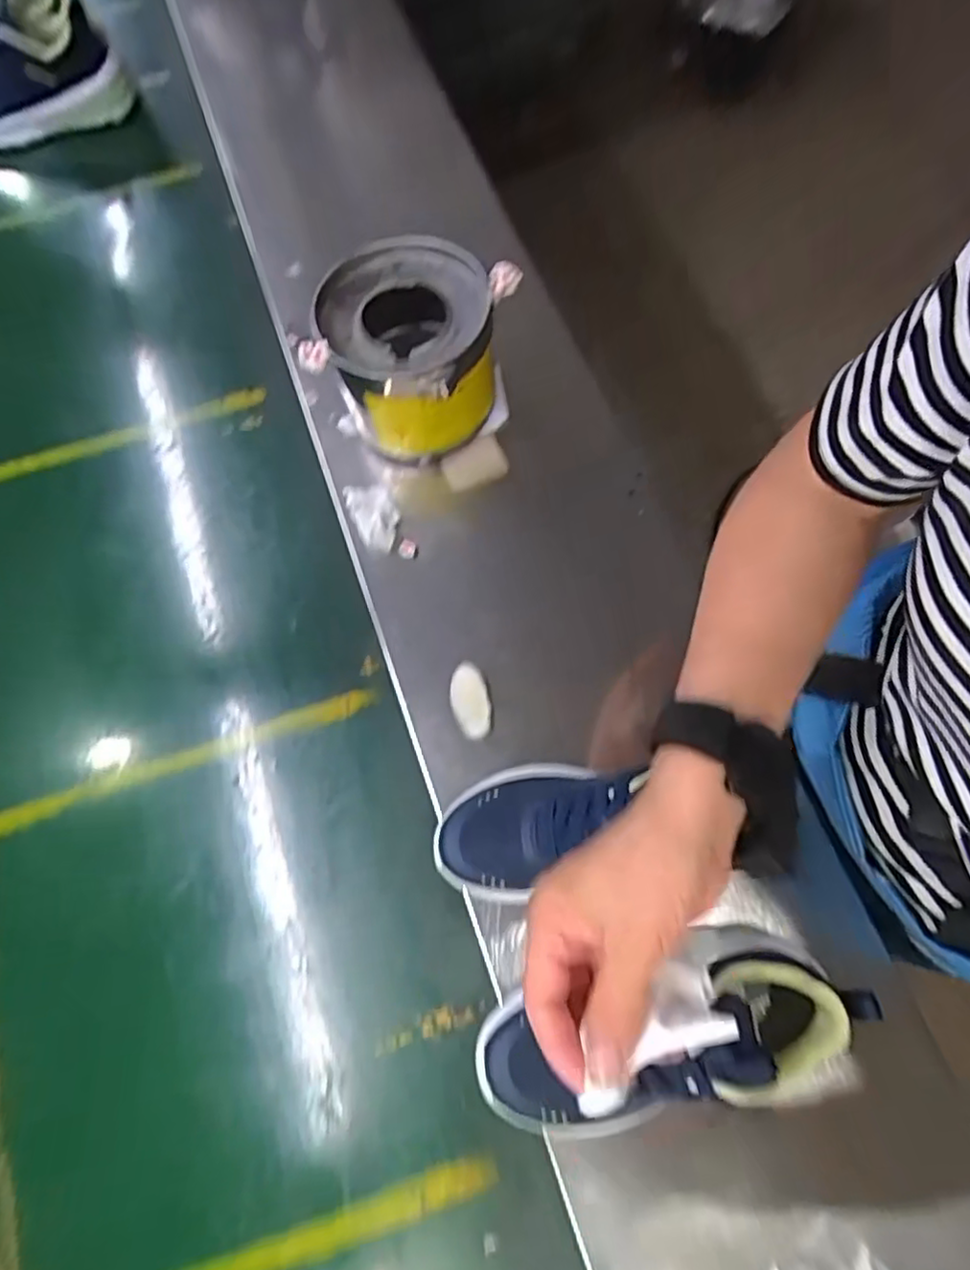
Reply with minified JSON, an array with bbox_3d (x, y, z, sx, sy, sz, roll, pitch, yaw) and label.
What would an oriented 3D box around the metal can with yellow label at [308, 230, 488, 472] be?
[{"bbox_3d":[-0.062,-0.233,0.554,0.132,0.119,0.136,-1,68,3],"label":"metal can with yellow label"}]

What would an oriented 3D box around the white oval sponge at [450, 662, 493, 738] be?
[{"bbox_3d":[-0.012,0.052,0.518,0.030,0.015,0.057,-9,71,-3],"label":"white oval sponge"}]

